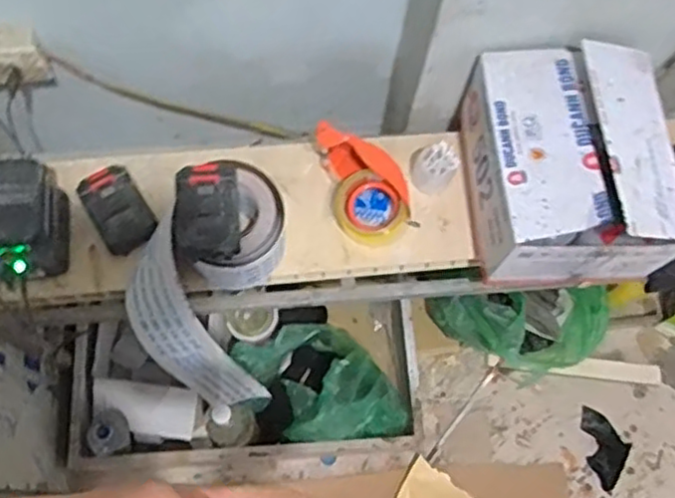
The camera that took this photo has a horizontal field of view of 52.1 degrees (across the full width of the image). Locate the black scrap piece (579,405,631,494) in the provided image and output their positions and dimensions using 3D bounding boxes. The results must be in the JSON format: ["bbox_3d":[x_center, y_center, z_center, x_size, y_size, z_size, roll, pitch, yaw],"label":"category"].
[{"bbox_3d":[0.530,0.401,1.399,0.107,0.010,0.137,-42,76,-16],"label":"black scrap piece"}]

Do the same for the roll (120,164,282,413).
[{"bbox_3d":[-0.181,0.064,0.972,0.188,0.351,0.255,10,69,1],"label":"roll"}]

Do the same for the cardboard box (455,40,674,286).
[{"bbox_3d":[0.302,-0.109,0.905,0.229,0.170,0.267,-1,69,-3],"label":"cardboard box"}]

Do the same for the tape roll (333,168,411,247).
[{"bbox_3d":[0.043,-0.052,0.945,0.082,0.050,0.097,-39,76,-15],"label":"tape roll"}]

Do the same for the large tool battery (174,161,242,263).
[{"bbox_3d":[-0.159,-0.047,0.836,0.077,0.042,0.115,-5,70,-5],"label":"large tool battery"}]

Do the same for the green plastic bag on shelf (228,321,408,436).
[{"bbox_3d":[-0.026,0.256,1.264,0.216,0.181,0.284,-30,73,-13],"label":"green plastic bag on shelf"}]

